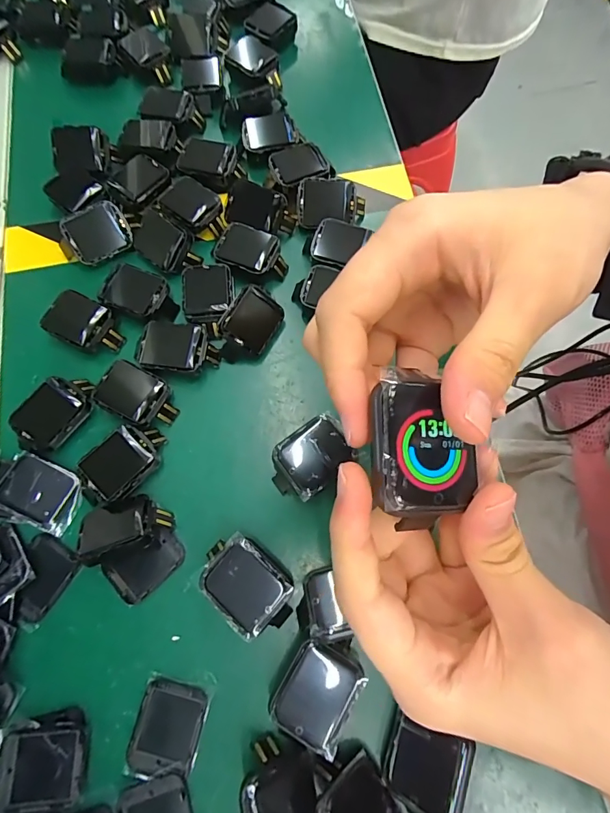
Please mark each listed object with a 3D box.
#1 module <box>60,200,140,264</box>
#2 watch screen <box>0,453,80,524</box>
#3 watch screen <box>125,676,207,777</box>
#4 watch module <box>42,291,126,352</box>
[{"bbox_3d":[-0.140,-0.121,0.283,0.045,0.014,0.032,-28,113,-6],"label":"module"},{"bbox_3d":[-0.154,0.046,0.234,0.036,0.006,0.030,23,75,6],"label":"watch screen"},{"bbox_3d":[-0.069,0.162,0.206,0.032,0.004,0.039,14,74,4],"label":"watch screen"},{"bbox_3d":[-0.141,-0.052,0.266,0.045,0.019,0.031,26,75,7],"label":"watch module"}]

